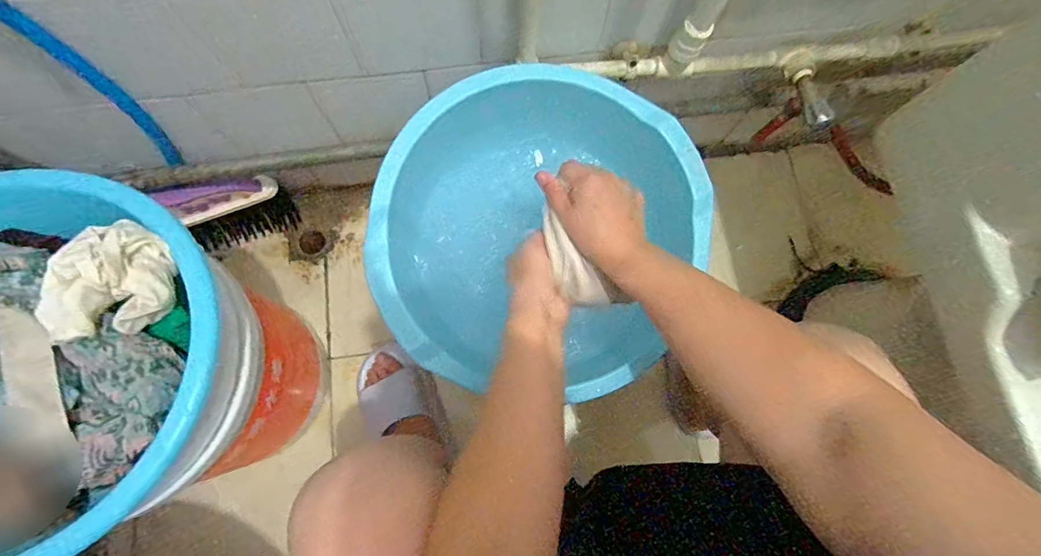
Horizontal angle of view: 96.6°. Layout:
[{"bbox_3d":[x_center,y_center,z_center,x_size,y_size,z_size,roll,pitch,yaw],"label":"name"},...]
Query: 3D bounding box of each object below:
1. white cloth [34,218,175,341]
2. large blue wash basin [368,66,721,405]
[{"bbox_3d":[-0.351,-0.001,0.394,0.090,0.047,0.095,-21,77,-7],"label":"white cloth"},{"bbox_3d":[0.027,-0.048,0.514,0.337,0.118,0.322,0,75,-2],"label":"large blue wash basin"}]

